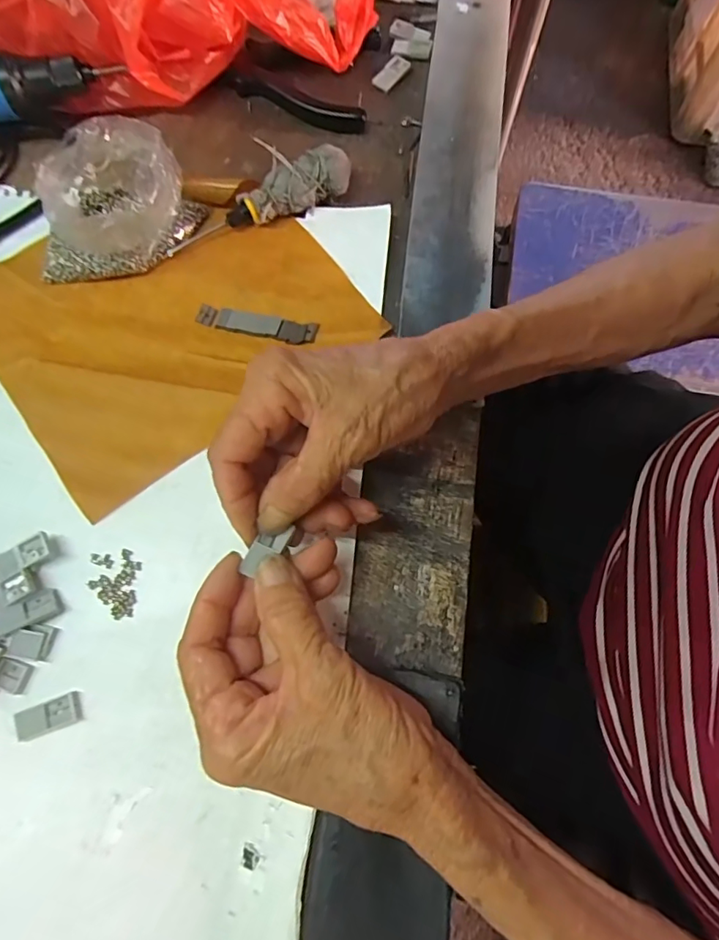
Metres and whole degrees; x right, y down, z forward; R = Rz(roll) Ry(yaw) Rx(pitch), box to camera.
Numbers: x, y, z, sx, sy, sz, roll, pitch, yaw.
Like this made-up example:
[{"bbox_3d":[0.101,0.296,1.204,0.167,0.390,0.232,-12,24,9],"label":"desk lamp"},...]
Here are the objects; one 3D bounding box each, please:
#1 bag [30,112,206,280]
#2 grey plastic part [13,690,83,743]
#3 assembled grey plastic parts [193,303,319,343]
[{"bbox_3d":[-0.143,-0.154,0.306,0.077,0.047,0.077,10,72,3],"label":"bag"},{"bbox_3d":[-0.143,0.113,0.241,0.029,0.004,0.014,-20,73,-7],"label":"grey plastic part"},{"bbox_3d":[-0.060,-0.085,0.305,0.071,0.004,0.015,12,72,4],"label":"assembled grey plastic parts"}]

